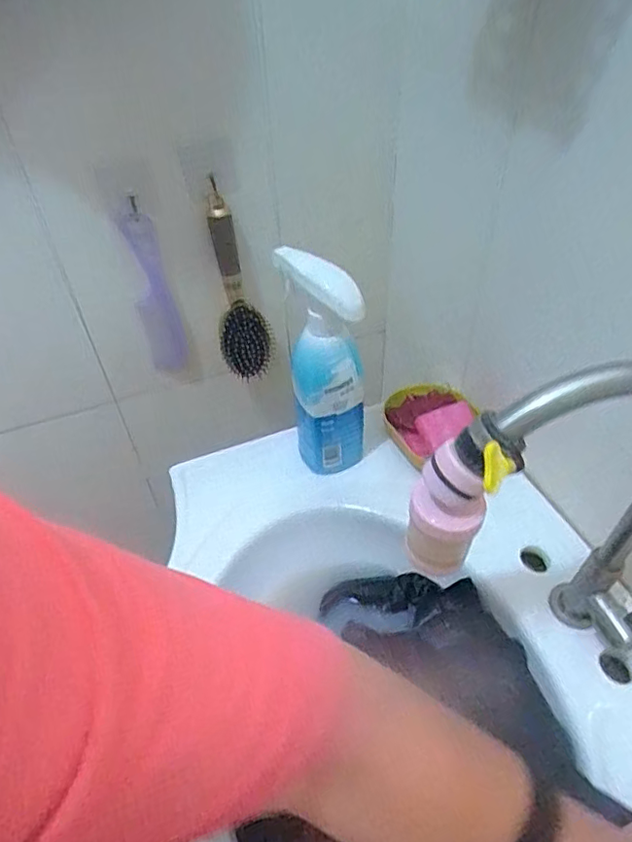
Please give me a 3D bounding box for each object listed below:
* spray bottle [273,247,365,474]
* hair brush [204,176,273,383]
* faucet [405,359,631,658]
[{"bbox_3d":[0.008,-0.050,0.555,0.068,0.226,0.085,-10,46,-6],"label":"spray bottle"},{"bbox_3d":[-0.089,-0.154,0.673,0.060,0.227,0.053,7,47,11],"label":"hair brush"},{"bbox_3d":[0.152,0.084,0.373,0.184,0.281,0.055,-4,46,1],"label":"faucet"}]

